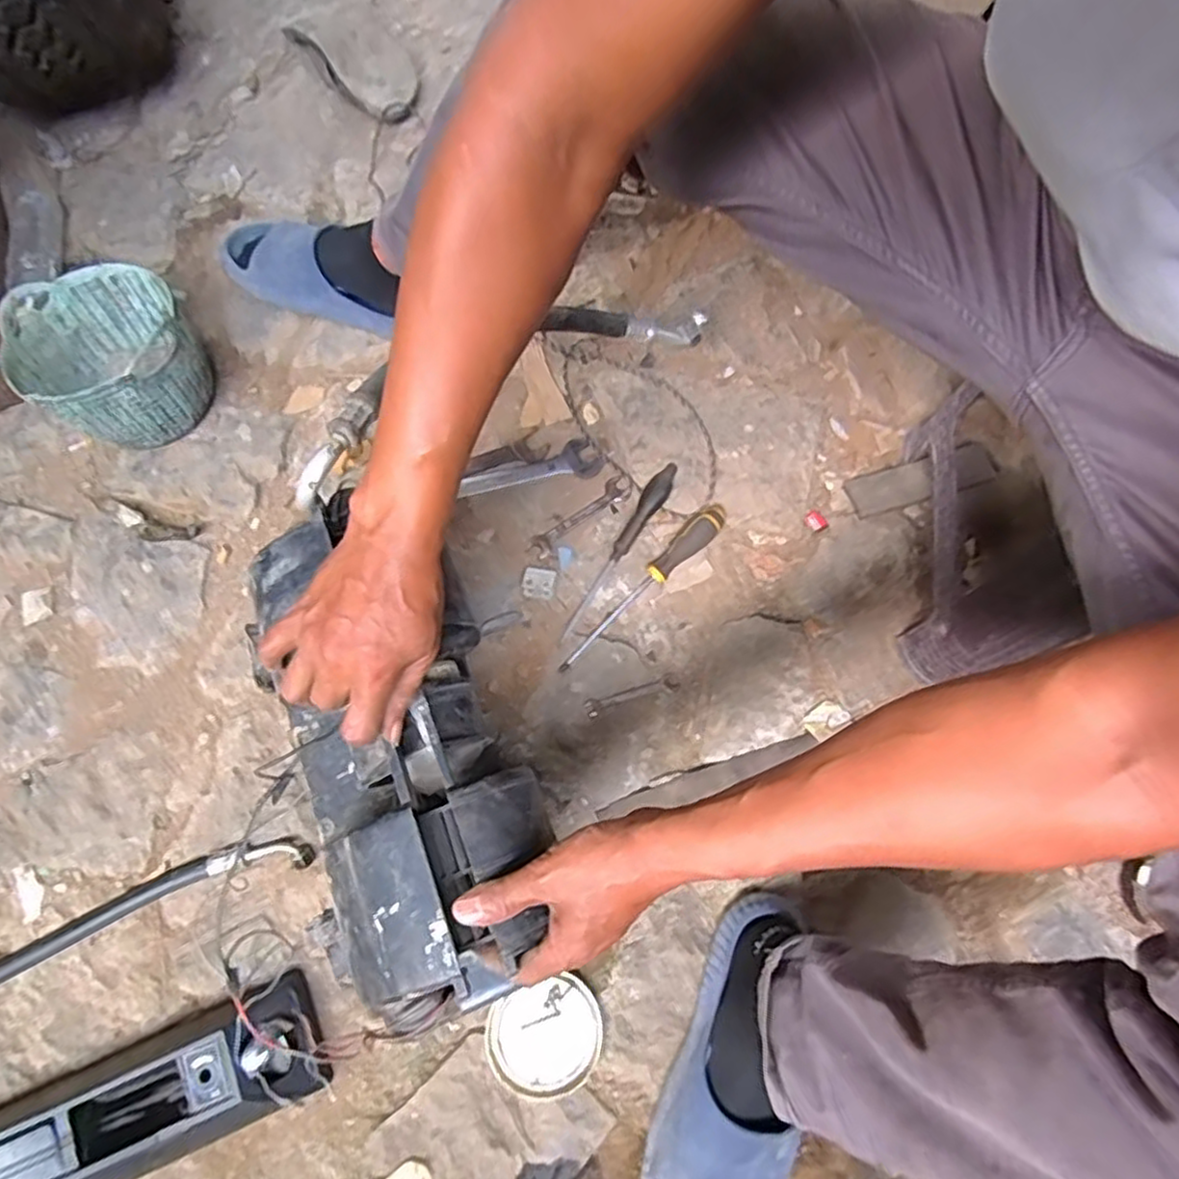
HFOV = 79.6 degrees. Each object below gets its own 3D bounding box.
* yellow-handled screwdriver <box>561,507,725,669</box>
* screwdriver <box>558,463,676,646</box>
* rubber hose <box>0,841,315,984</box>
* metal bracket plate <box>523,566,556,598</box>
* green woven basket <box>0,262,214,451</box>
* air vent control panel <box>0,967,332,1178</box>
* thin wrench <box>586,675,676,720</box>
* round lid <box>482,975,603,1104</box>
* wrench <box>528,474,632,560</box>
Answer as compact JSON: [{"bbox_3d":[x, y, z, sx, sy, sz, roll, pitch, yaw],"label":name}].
[{"bbox_3d":[0.057,-0.009,0.782,0.255,0.036,0.034,-41,78,-11],"label":"yellow-handled screwdriver"},{"bbox_3d":[0.035,-0.041,0.802,0.026,0.027,0.237,29,75,8],"label":"screwdriver"},{"bbox_3d":[-0.512,0.355,0.681,0.490,0.034,0.058,-26,75,-8],"label":"rubber hose"},{"bbox_3d":[-0.058,-0.008,0.799,0.035,0.014,0.034,11,74,3],"label":"metal bracket plate"},{"bbox_3d":[-0.545,-0.262,0.817,0.174,0.130,0.176,-31,76,-9],"label":"green woven basket"},{"bbox_3d":[-0.431,0.474,0.627,0.382,0.064,0.104,-22,75,-7],"label":"air vent control panel"},{"bbox_3d":[0.045,0.114,0.758,0.101,0.010,0.021,-18,74,-6],"label":"thin wrench"},{"bbox_3d":[-0.041,0.413,0.651,0.104,0.014,0.094,-28,76,-8],"label":"round lid"},{"bbox_3d":[-0.011,-0.085,0.835,0.139,0.012,0.030,-36,77,-10],"label":"wrench"}]

